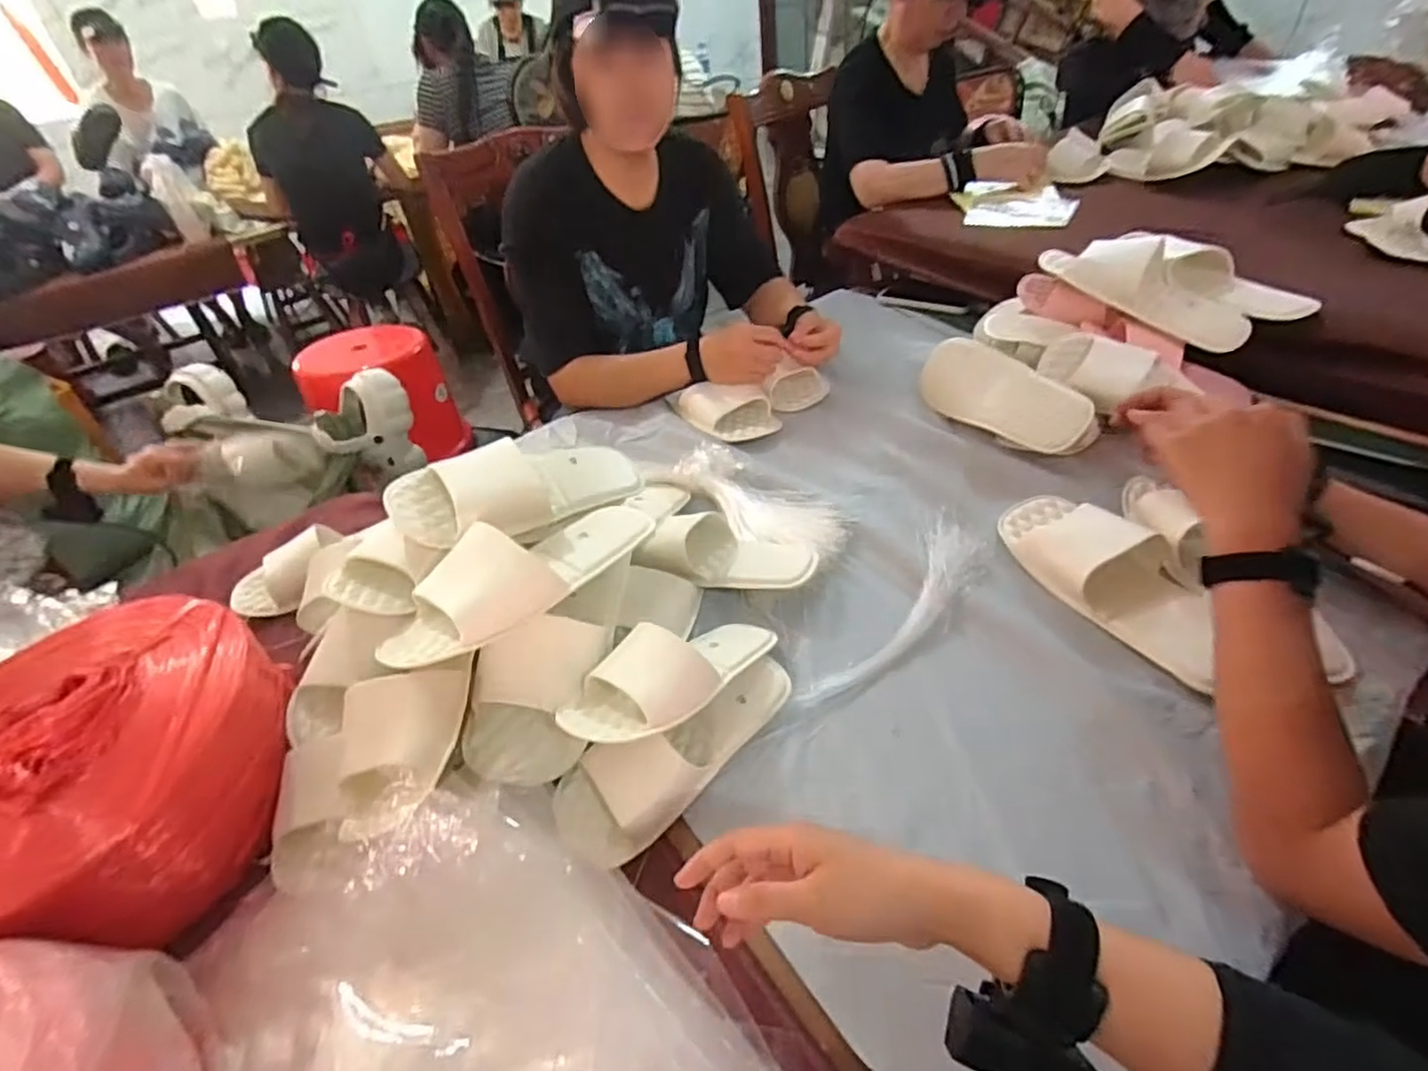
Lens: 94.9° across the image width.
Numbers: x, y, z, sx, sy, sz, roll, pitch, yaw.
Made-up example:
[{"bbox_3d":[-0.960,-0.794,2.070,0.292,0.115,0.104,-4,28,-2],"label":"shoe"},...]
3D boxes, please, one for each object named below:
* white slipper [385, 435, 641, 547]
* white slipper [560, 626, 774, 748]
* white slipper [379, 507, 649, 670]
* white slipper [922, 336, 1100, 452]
[{"bbox_3d":[-0.194,-0.057,0.676,0.256,0.069,0.106,-15,38,-40],"label":"white slipper"},{"bbox_3d":[-0.024,0.116,0.574,0.217,0.057,0.089,-18,40,-36],"label":"white slipper"},{"bbox_3d":[-0.170,0.029,0.586,0.264,0.066,0.090,-35,49,-28],"label":"white slipper"},{"bbox_3d":[0.379,-0.175,0.855,0.103,0.052,0.247,-57,46,9],"label":"white slipper"}]

